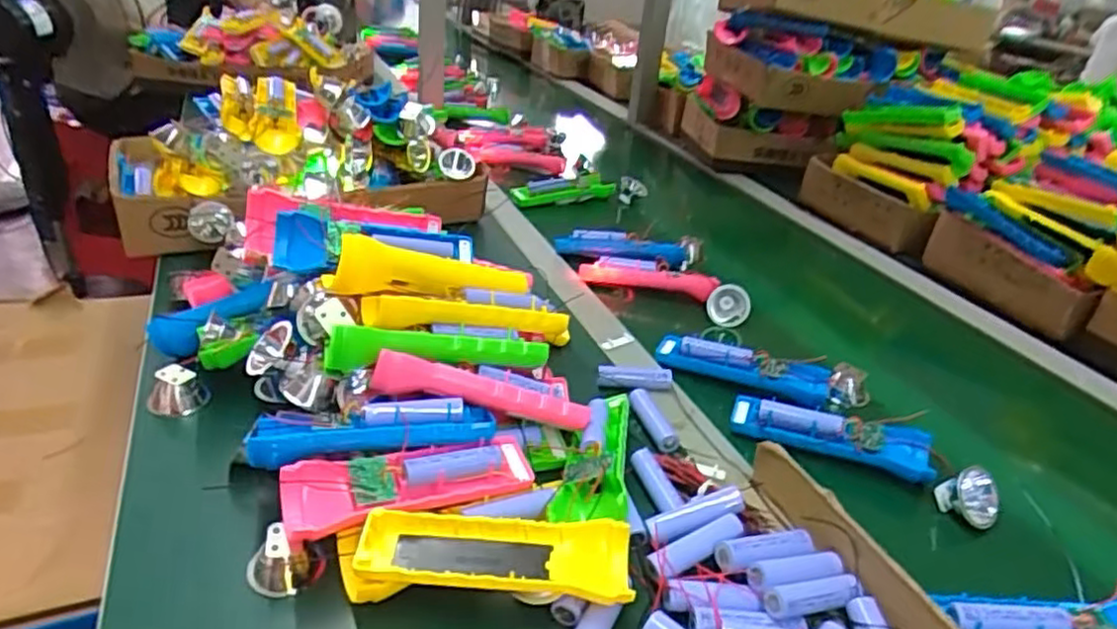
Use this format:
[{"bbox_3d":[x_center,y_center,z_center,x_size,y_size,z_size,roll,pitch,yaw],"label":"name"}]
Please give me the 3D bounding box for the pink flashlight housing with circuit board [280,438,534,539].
[{"bbox_3d":[-0.093,0.105,0.451,0.156,0.026,0.050,-6,30,-21],"label":"pink flashlight housing with circuit board"}]

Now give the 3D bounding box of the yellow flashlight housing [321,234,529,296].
[{"bbox_3d":[-0.097,-0.032,0.547,0.153,0.042,0.028,3,28,-23],"label":"yellow flashlight housing"}]

